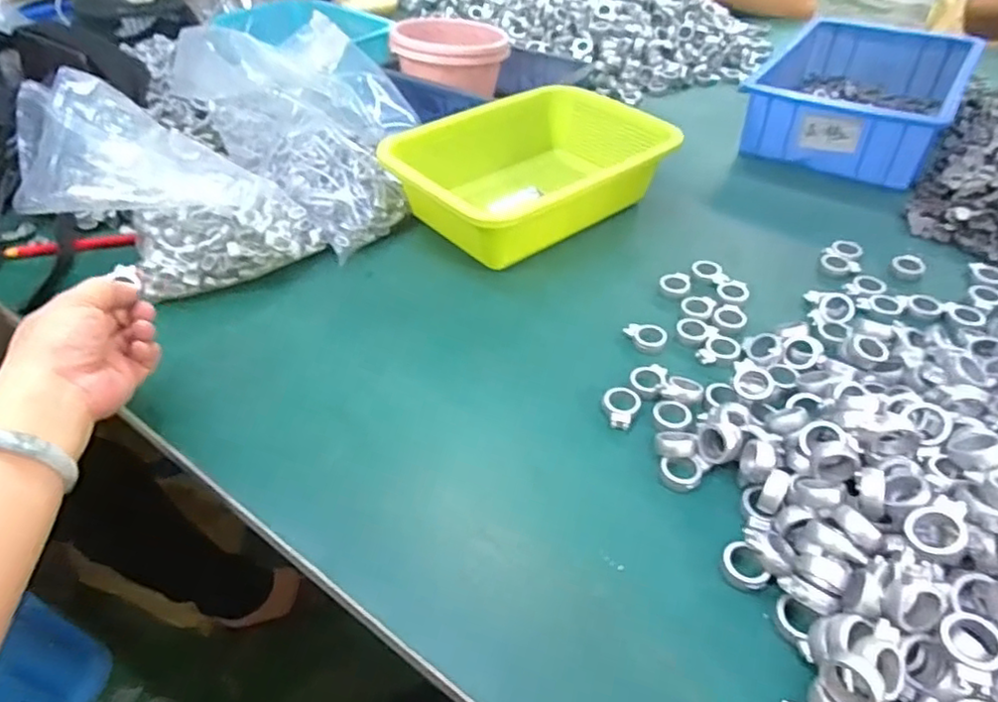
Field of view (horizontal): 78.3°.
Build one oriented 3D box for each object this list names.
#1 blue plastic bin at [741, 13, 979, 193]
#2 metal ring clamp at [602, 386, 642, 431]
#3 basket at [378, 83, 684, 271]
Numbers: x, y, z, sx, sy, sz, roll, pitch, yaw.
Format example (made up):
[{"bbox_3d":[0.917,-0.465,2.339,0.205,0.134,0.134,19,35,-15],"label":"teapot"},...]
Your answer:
[{"bbox_3d":[0.442,-0.313,0.761,0.204,0.086,0.276,26,49,26],"label":"blue plastic bin"},{"bbox_3d":[0.087,0.040,0.438,0.026,0.010,0.031,13,45,15],"label":"metal ring clamp"},{"bbox_3d":[0.029,-0.180,0.633,0.254,0.084,0.175,-26,48,-24],"label":"basket"}]

